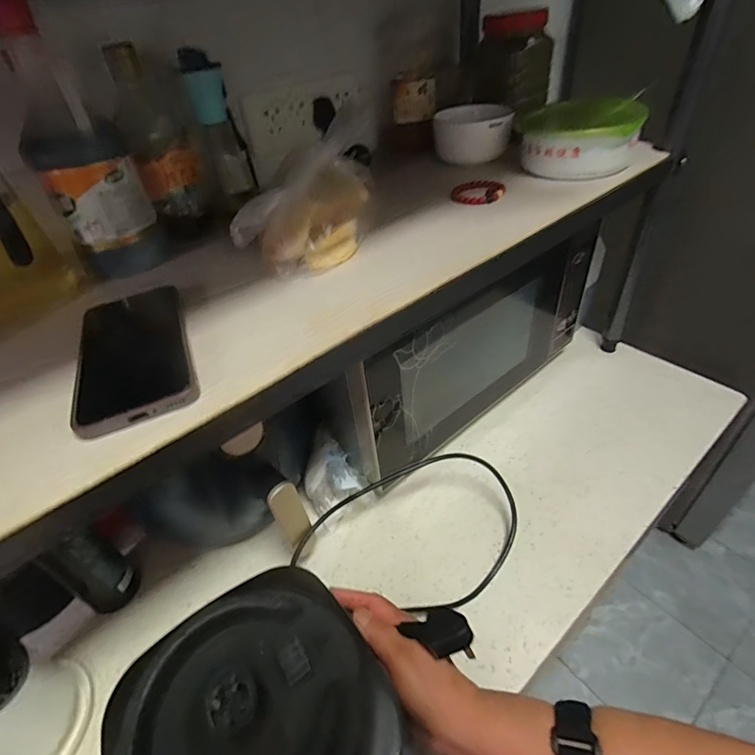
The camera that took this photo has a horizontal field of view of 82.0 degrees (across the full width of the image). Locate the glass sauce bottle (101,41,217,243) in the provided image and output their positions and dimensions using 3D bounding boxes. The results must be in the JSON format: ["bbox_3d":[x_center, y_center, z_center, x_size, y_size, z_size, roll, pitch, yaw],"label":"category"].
[{"bbox_3d":[-0.224,-0.234,0.461,0.061,0.163,0.055,-14,42,-8],"label":"glass sauce bottle"}]

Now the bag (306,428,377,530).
[{"bbox_3d":[-0.060,0.140,0.592,0.074,0.083,0.096,-28,46,-22],"label":"bag"}]

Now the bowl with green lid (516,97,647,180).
[{"bbox_3d":[0.261,-0.302,0.551,0.124,0.055,0.134,22,49,28],"label":"bowl with green lid"}]

